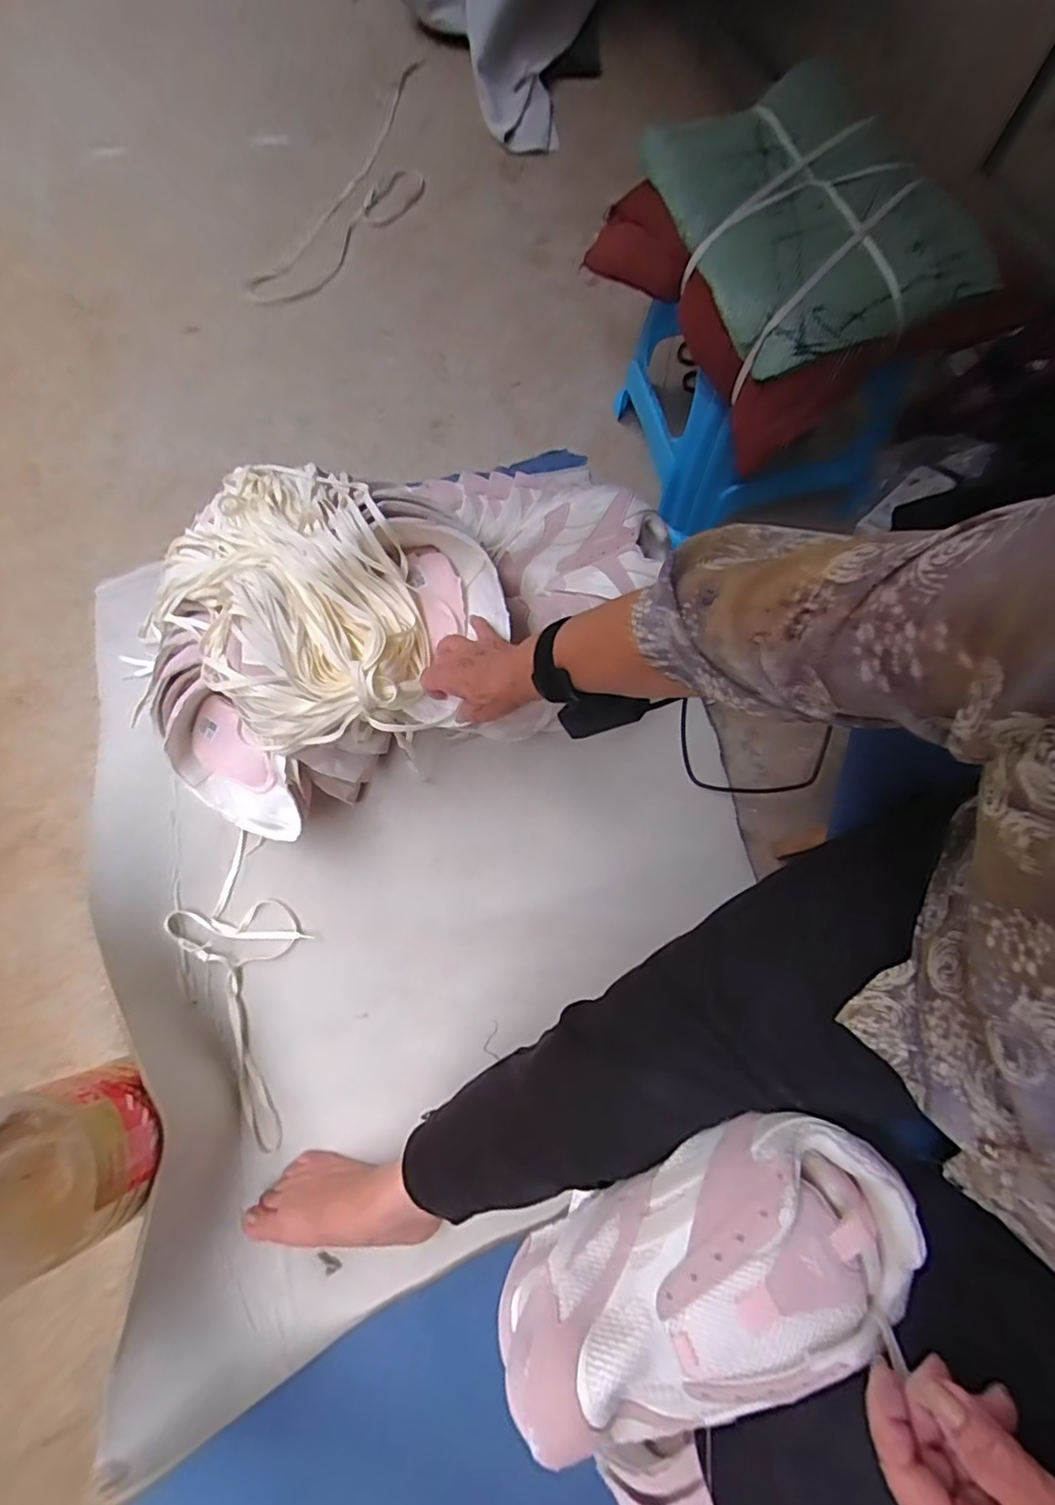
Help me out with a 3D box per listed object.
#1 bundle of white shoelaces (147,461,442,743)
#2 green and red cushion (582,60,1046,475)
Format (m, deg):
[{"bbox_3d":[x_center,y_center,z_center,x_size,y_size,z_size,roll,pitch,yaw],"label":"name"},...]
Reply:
[{"bbox_3d":[-0.246,-0.159,0.644,0.239,0.104,0.364,-37,78,-11],"label":"bundle of white shoelaces"},{"bbox_3d":[0.285,-0.536,0.660,0.278,0.123,0.357,-25,76,-8],"label":"green and red cushion"}]

